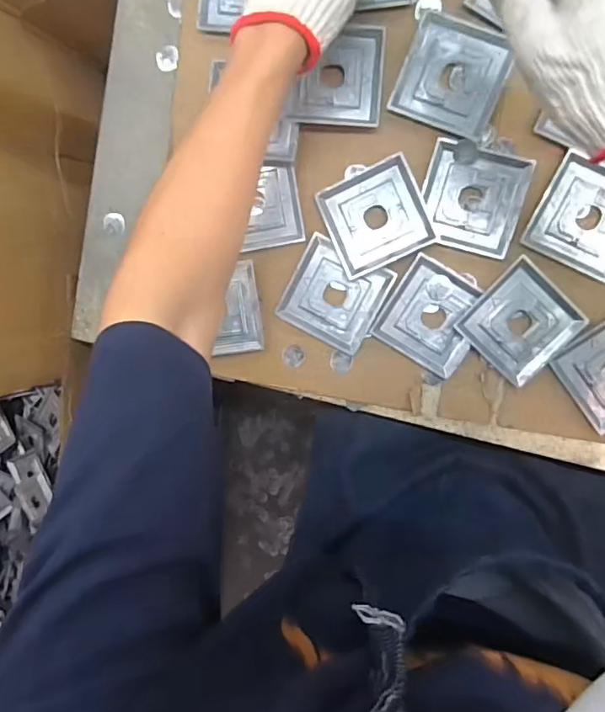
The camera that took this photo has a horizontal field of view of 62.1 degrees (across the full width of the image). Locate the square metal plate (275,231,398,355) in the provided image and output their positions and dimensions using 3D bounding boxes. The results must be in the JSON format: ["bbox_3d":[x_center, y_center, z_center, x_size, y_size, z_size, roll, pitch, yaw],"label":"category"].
[{"bbox_3d":[0.032,-0.059,0.496,0.090,0.008,0.089,28,100,3],"label":"square metal plate"}]

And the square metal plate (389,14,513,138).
[{"bbox_3d":[0.135,-0.253,0.454,0.090,0.007,0.090,21,100,4],"label":"square metal plate"}]

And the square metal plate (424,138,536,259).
[{"bbox_3d":[0.157,-0.145,0.465,0.088,0.005,0.092,16,100,5],"label":"square metal plate"}]

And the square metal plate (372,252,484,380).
[{"bbox_3d":[0.126,-0.038,0.485,0.086,0.008,0.090,32,101,2],"label":"square metal plate"}]

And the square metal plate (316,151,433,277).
[{"bbox_3d":[0.070,-0.132,0.477,0.089,0.009,0.089,-23,94,10],"label":"square metal plate"}]

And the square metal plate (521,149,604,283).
[{"bbox_3d":[0.259,-0.123,0.451,0.088,0.008,0.087,28,100,3],"label":"square metal plate"}]

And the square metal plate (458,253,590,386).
[{"bbox_3d":[0.205,-0.030,0.472,0.088,0.008,0.088,42,101,0],"label":"square metal plate"}]

